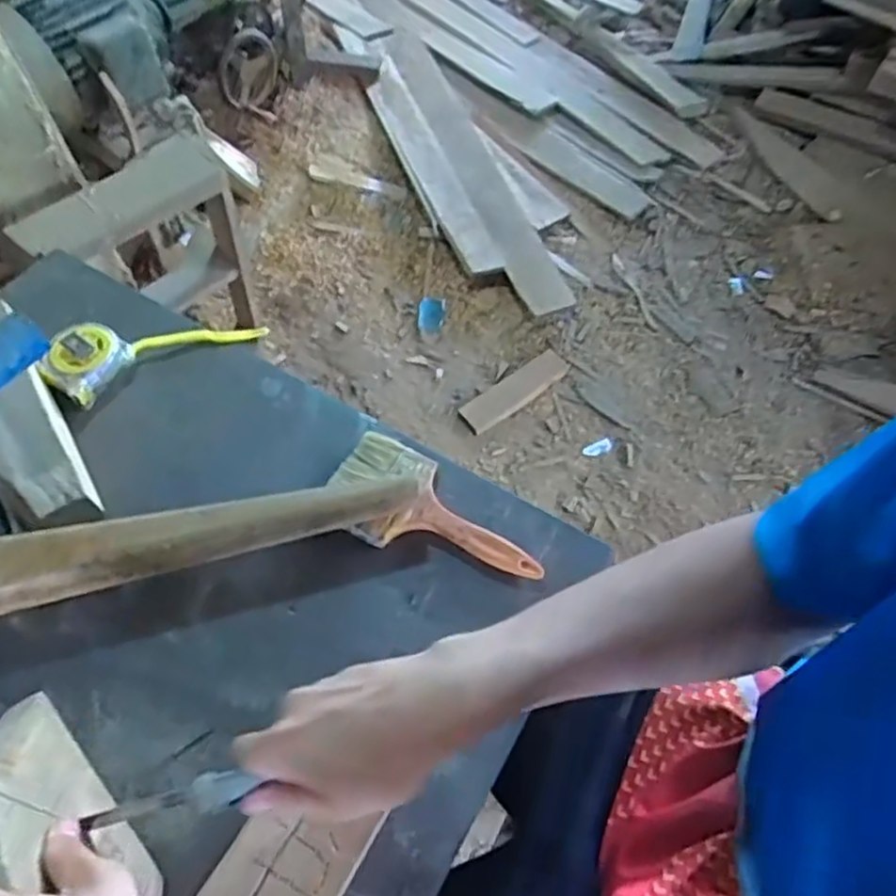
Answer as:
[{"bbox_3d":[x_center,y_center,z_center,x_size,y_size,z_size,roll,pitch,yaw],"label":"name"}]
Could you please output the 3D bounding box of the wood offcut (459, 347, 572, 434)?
[{"bbox_3d":[0.164,-0.139,1.638,0.302,0.016,0.087,-36,66,-22],"label":"wood offcut"}]

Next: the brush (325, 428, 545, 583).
[{"bbox_3d":[-0.012,0.052,0.561,0.189,0.030,0.089,28,61,15],"label":"brush"}]

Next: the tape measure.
[{"bbox_3d":[-0.279,-0.103,0.657,0.192,0.038,0.073,-29,63,-19],"label":"tape measure"}]

